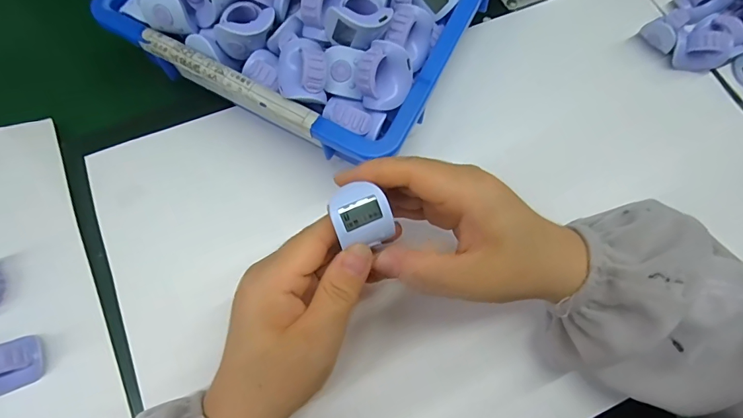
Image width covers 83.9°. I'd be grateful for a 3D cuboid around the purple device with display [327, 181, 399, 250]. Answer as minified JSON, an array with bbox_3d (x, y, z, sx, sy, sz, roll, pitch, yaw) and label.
[{"bbox_3d":[-0.005,0.004,0.220,0.029,0.016,0.033,-24,94,-8],"label":"purple device with display"}]

